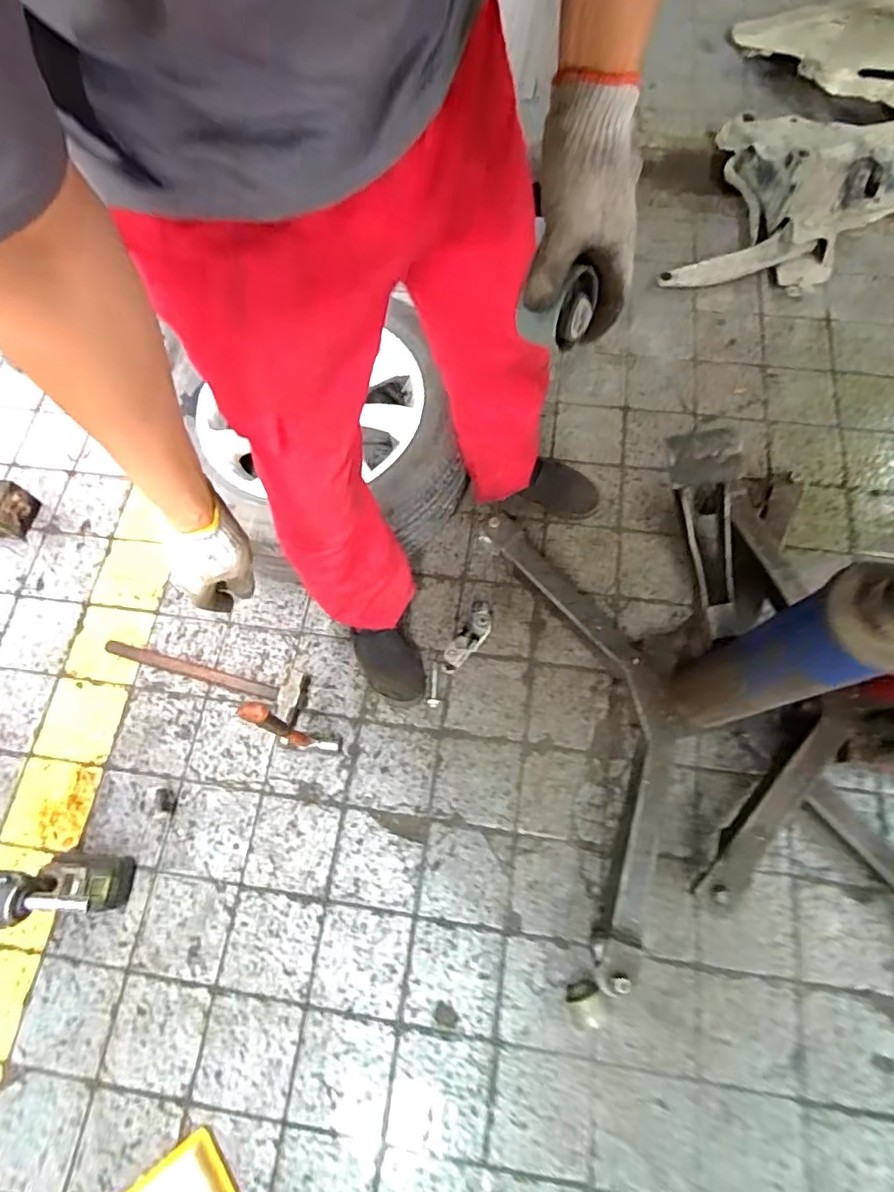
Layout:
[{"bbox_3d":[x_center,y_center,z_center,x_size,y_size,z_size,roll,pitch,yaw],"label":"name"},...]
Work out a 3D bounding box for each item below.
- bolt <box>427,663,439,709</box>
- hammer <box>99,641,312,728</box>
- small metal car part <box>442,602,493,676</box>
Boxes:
[{"bbox_3d":[-0.027,0.170,1.090,0.021,0.017,0.087,-2,70,1],"label":"bolt"},{"bbox_3d":[-0.472,0.139,1.111,0.422,0.034,0.092,17,71,8],"label":"hammer"},{"bbox_3d":[0.042,0.073,1.093,0.058,0.067,0.161,30,74,12],"label":"small metal car part"}]

